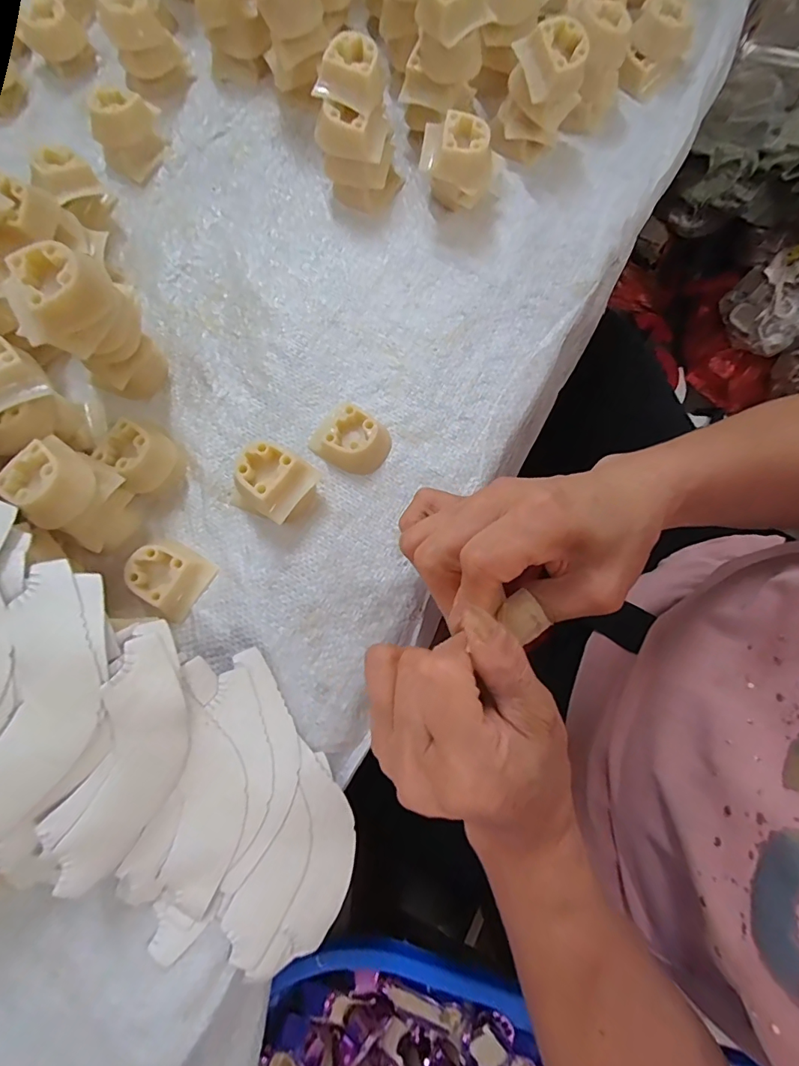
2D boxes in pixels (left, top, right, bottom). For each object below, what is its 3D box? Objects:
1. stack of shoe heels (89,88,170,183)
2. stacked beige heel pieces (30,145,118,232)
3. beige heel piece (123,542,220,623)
[{"bbox_3d":[-0.193,-0.287,0.329,0.036,0.032,0.045,37,81,9],"label":"stack of shoe heels"},{"bbox_3d":[-0.218,-0.230,0.309,0.035,0.041,0.030,-44,80,-8],"label":"stacked beige heel pieces"},{"bbox_3d":[-0.134,0.025,0.266,0.038,0.017,0.037,31,80,8],"label":"beige heel piece"}]

